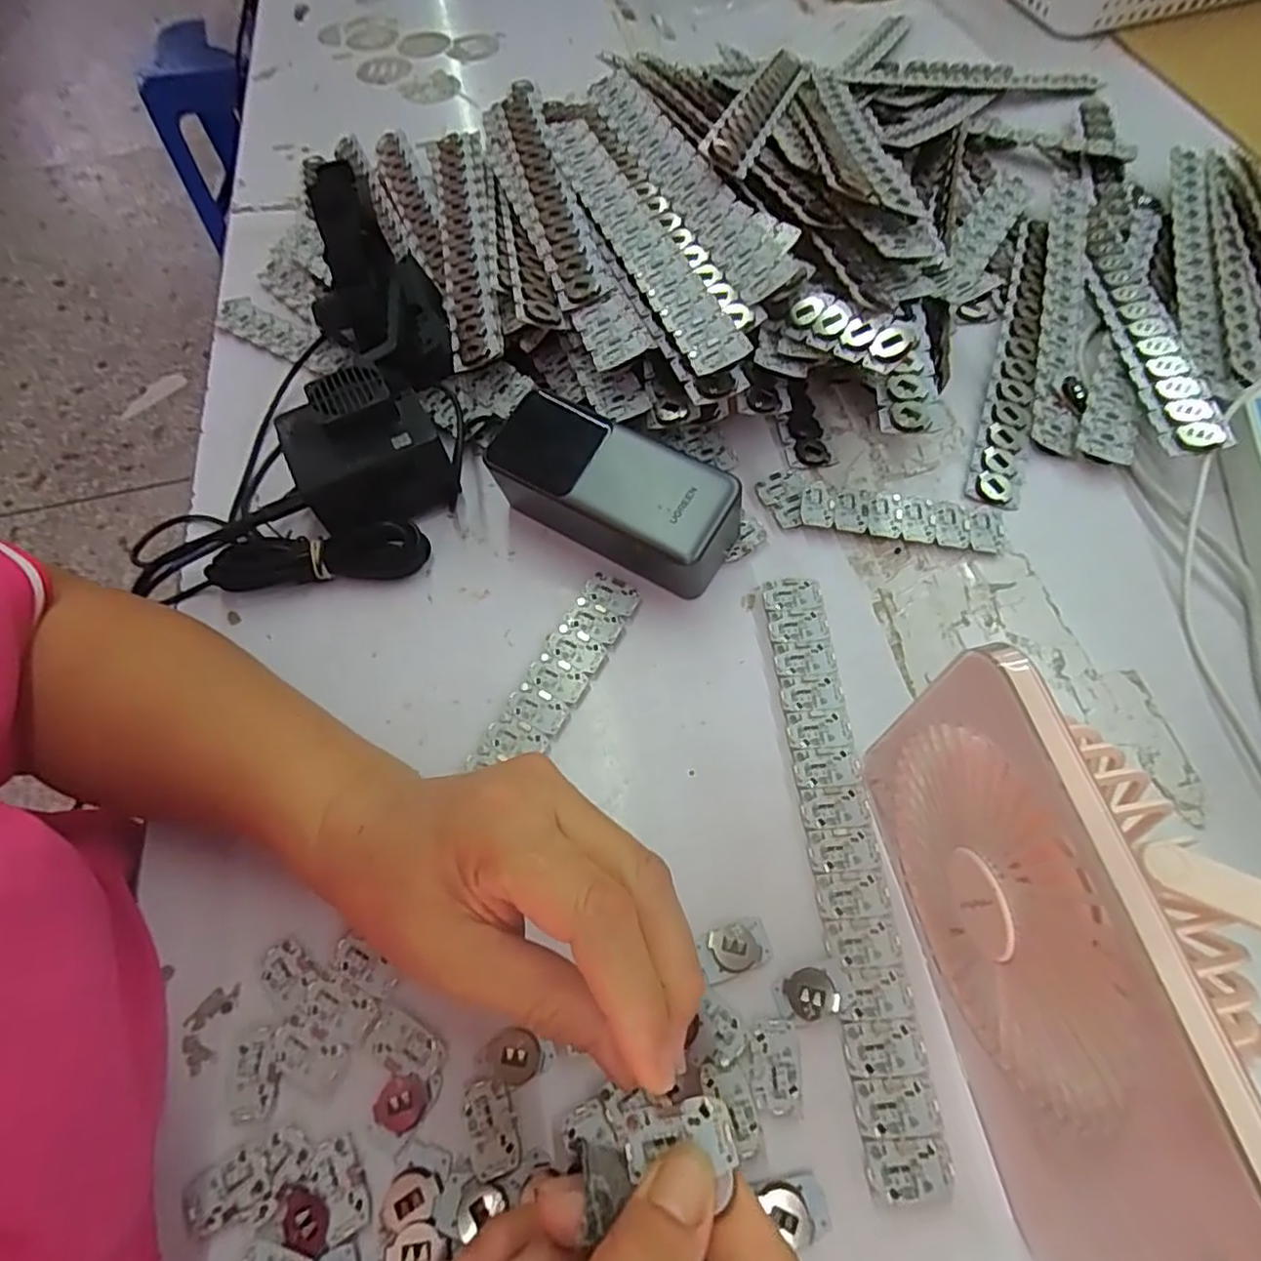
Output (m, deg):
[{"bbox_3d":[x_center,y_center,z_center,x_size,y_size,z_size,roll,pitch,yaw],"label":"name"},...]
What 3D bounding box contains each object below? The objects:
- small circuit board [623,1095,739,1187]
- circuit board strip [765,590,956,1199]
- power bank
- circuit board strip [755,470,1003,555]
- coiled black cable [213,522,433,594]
[{"bbox_3d":[0.013,0.139,0.178,0.030,0.004,0.016,-15,63,8],"label":"small circuit board"},{"bbox_3d":[0.092,0.088,0.284,0.030,0.006,0.248,-4,63,1],"label":"circuit board strip"},{"bbox_3d":[-0.014,-0.068,0.341,0.133,0.055,0.060,28,68,16],"label":"power bank"},{"bbox_3d":[0.137,-0.066,0.358,0.129,0.010,0.032,9,64,8],"label":"circuit board strip"},{"bbox_3d":[-0.168,-0.041,0.353,0.110,0.031,0.027,-9,63,-1],"label":"coiled black cable"}]

